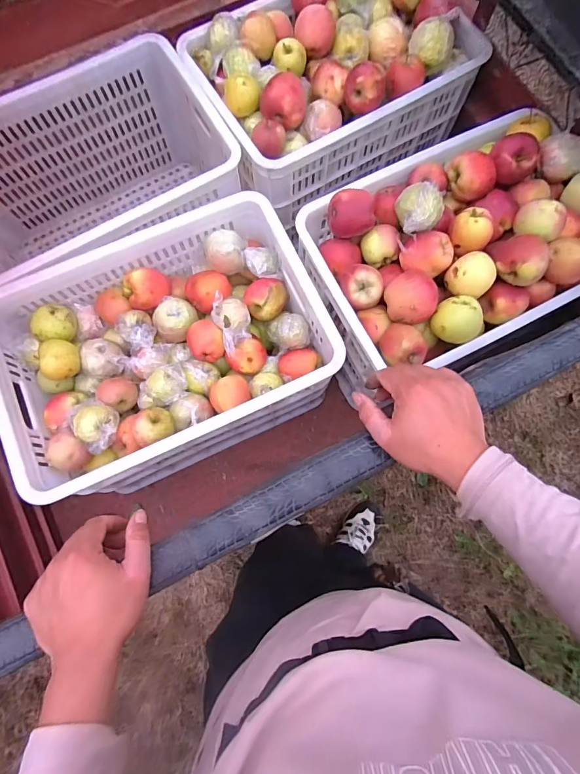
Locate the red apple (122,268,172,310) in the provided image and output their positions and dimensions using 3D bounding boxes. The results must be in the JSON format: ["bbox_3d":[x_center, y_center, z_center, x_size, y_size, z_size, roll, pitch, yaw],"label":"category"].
[{"bbox_3d":[-0.257,-0.174,0.712,0.072,0.060,0.062,-8,82,2],"label":"red apple"}]

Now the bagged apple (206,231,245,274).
[{"bbox_3d":[-0.118,-0.247,0.712,0.071,0.057,0.076,0,82,3],"label":"bagged apple"}]

